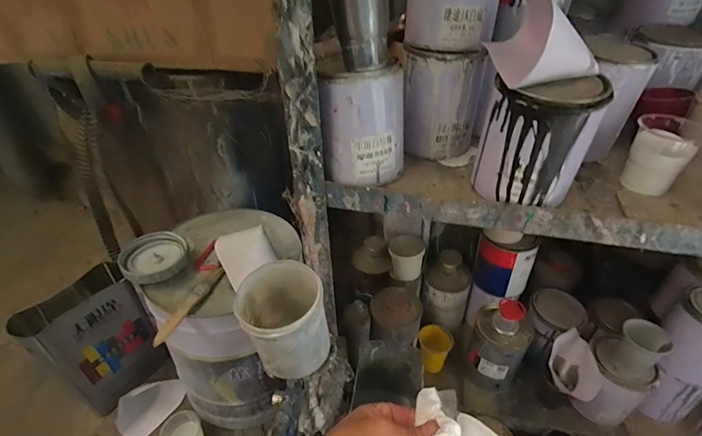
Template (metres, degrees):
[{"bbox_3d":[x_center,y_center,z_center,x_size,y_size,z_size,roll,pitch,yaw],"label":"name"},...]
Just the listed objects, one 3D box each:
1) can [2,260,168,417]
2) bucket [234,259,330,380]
[{"bbox_3d":[-0.504,0.244,0.772,0.119,0.244,0.181,27,47,31],"label":"can"},{"bbox_3d":[-0.077,0.121,0.448,0.092,0.111,0.094,-19,42,-20],"label":"bucket"}]

